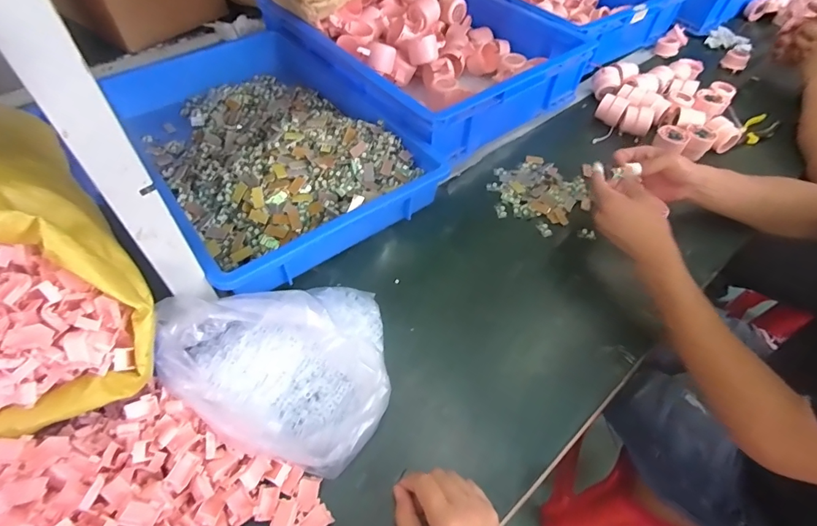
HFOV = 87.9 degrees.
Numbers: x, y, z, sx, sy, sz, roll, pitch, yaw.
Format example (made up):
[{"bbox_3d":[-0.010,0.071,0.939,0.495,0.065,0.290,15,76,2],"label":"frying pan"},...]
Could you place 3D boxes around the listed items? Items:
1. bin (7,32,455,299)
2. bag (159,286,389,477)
[{"bbox_3d":[-0.247,-0.226,0.741,0.387,0.092,0.600,-27,59,-21],"label":"bin"},{"bbox_3d":[-0.139,0.098,0.506,0.250,0.102,0.226,17,54,10],"label":"bag"}]

